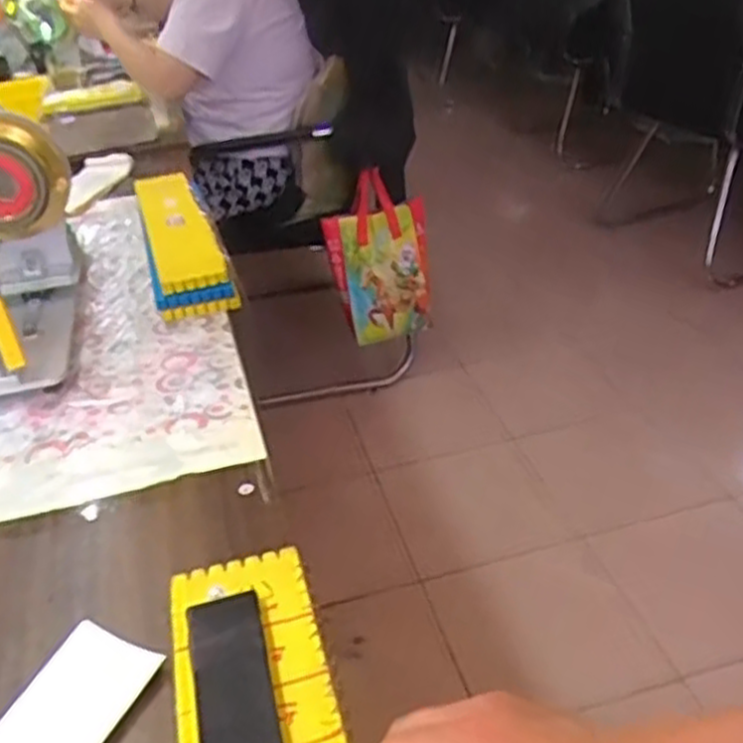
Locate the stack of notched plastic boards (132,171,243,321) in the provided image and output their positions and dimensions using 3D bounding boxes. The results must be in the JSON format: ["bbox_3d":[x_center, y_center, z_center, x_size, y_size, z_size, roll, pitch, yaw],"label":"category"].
[{"bbox_3d":[-0.225,-0.156,0.926,0.081,0.046,0.338,-14,34,-13],"label":"stack of notched plastic boards"}]

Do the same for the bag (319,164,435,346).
[{"bbox_3d":[0.014,-0.215,1.576,0.196,0.284,0.109,-6,33,-1],"label":"bag"}]

